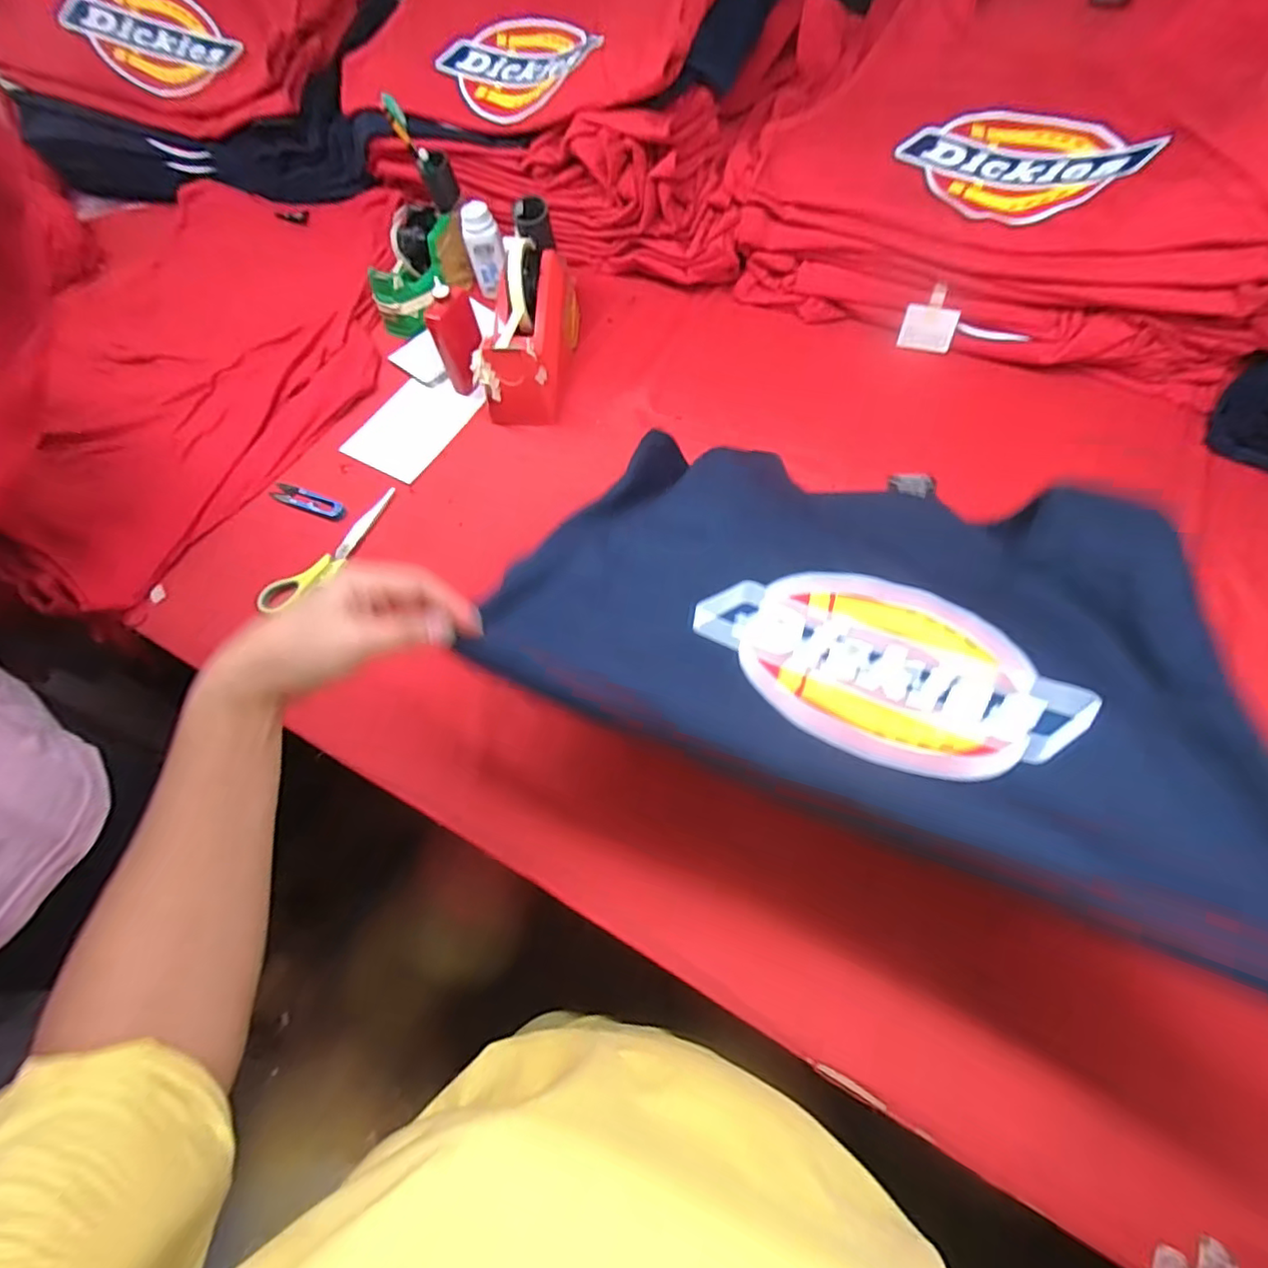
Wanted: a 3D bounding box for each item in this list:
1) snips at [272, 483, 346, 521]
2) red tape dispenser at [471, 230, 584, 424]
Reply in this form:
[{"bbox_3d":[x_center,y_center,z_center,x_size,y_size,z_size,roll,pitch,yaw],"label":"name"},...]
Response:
[{"bbox_3d":[-0.355,-0.144,0.641,0.093,0.008,0.027,24,65,16],"label":"snips"},{"bbox_3d":[-0.115,-0.339,0.651,0.077,0.121,0.187,7,62,7],"label":"red tape dispenser"}]

